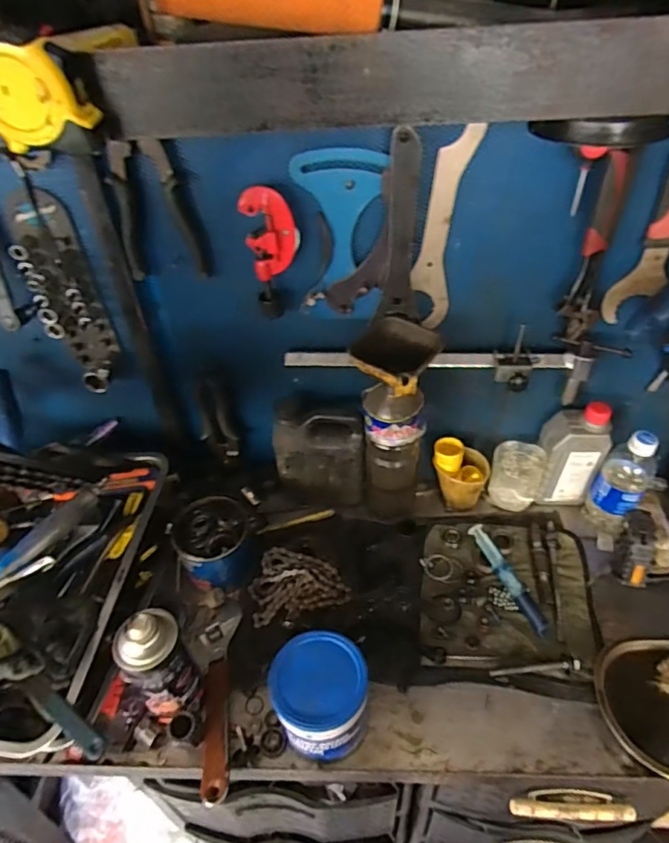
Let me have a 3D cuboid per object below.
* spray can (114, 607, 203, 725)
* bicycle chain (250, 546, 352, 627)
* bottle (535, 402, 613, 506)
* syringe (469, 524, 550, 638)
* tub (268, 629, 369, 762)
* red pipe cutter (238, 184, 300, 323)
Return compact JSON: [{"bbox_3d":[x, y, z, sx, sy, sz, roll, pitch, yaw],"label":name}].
[{"bbox_3d":[-0.185,0.267,0.573,0.065,0.184,0.054,-31,49,-27],"label":"spray can"},{"bbox_3d":[-0.051,0.217,0.733,0.129,0.040,0.087,-11,43,-8],"label":"bicycle chain"},{"bbox_3d":[0.344,0.050,0.784,0.079,0.181,0.050,0,42,3],"label":"bottle"},{"bbox_3d":[0.235,0.207,0.722,0.026,0.023,0.161,-18,44,-15],"label":"syringe"},{"bbox_3d":[-0.015,0.302,0.593,0.099,0.099,0.104,-2,42,2],"label":"tub"},{"bbox_3d":[-0.070,-0.191,0.618,0.059,0.144,0.028,-5,42,-2],"label":"red pipe cutter"}]

